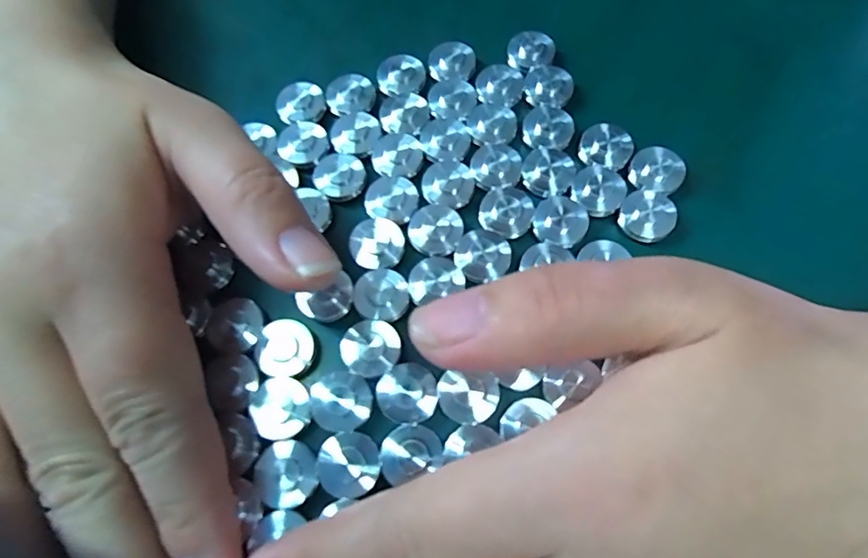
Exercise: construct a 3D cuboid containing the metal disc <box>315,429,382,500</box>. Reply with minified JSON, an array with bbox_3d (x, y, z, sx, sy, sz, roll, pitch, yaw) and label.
[{"bbox_3d":[-0.021,0.044,0.123,0.015,0.004,0.015,-1,67,2],"label":"metal disc"}]

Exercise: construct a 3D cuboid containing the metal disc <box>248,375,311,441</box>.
[{"bbox_3d":[-0.039,0.033,0.129,0.015,0.004,0.015,-1,67,2],"label":"metal disc"}]

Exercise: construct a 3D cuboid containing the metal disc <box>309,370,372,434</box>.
[{"bbox_3d":[-0.024,0.030,0.128,0.015,0.004,0.015,-1,67,2],"label":"metal disc"}]

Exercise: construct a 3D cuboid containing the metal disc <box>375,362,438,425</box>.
[{"bbox_3d":[-0.007,0.029,0.129,0.015,0.004,0.015,-1,67,2],"label":"metal disc"}]

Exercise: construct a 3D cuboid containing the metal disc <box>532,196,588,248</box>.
[{"bbox_3d":[0.036,-0.016,0.145,0.014,0.005,0.014,-1,67,2],"label":"metal disc"}]

